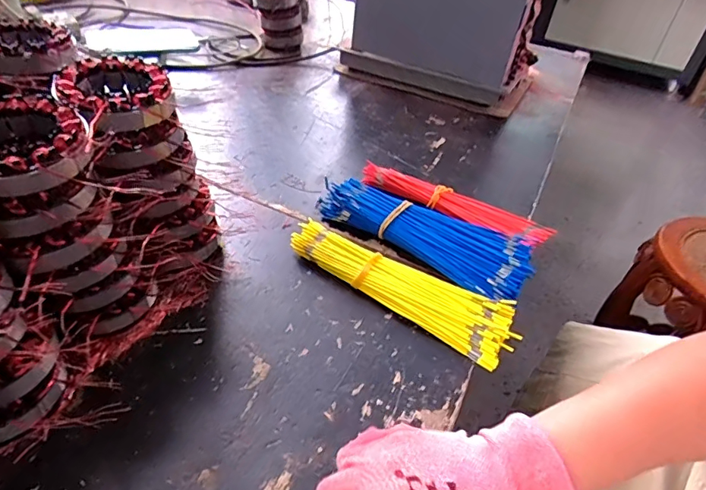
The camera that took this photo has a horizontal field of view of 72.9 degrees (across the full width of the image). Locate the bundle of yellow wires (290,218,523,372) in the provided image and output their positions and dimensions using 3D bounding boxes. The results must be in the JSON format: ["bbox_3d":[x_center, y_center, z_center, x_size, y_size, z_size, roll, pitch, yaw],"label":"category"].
[{"bbox_3d":[0.050,0.038,0.495,0.241,0.025,0.071,29,45,23],"label":"bundle of yellow wires"}]

